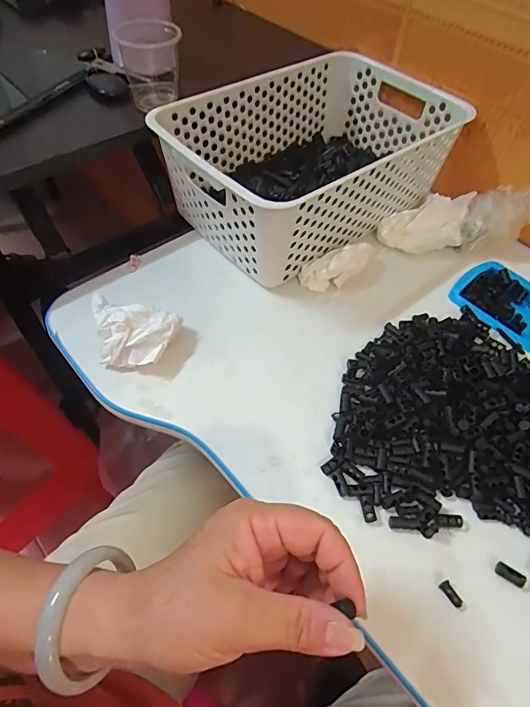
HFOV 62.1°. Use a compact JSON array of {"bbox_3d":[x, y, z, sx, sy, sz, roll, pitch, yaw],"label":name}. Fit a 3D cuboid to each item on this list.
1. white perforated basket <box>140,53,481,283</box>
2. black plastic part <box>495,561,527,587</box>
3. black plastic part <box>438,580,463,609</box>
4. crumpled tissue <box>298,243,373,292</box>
[{"bbox_3d":[0.054,-0.217,0.502,0.312,0.119,0.205,-35,64,-24],"label":"white perforated basket"},{"bbox_3d":[0.170,0.152,0.303,0.019,0.005,0.008,30,59,17],"label":"black plastic part"},{"bbox_3d":[0.125,0.161,0.295,0.008,0.004,0.017,-21,59,-17],"label":"black plastic part"},{"bbox_3d":[0.076,-0.089,0.456,0.081,0.026,0.028,-25,57,-5],"label":"crumpled tissue"}]

